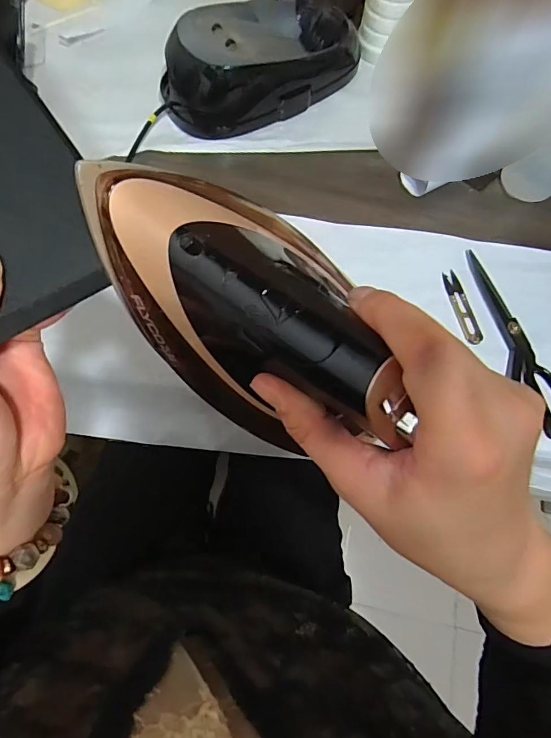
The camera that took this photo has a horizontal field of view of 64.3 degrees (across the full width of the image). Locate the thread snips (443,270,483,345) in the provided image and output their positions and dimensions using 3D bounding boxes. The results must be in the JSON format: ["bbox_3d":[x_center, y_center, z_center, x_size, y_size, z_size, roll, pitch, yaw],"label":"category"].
[{"bbox_3d":[0.232,-0.078,0.544,0.020,0.004,0.101,-9,71,-6],"label":"thread snips"}]

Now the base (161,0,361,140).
[{"bbox_3d":[-0.022,-0.438,0.620,0.274,0.093,0.152,-41,77,-15],"label":"base"}]

